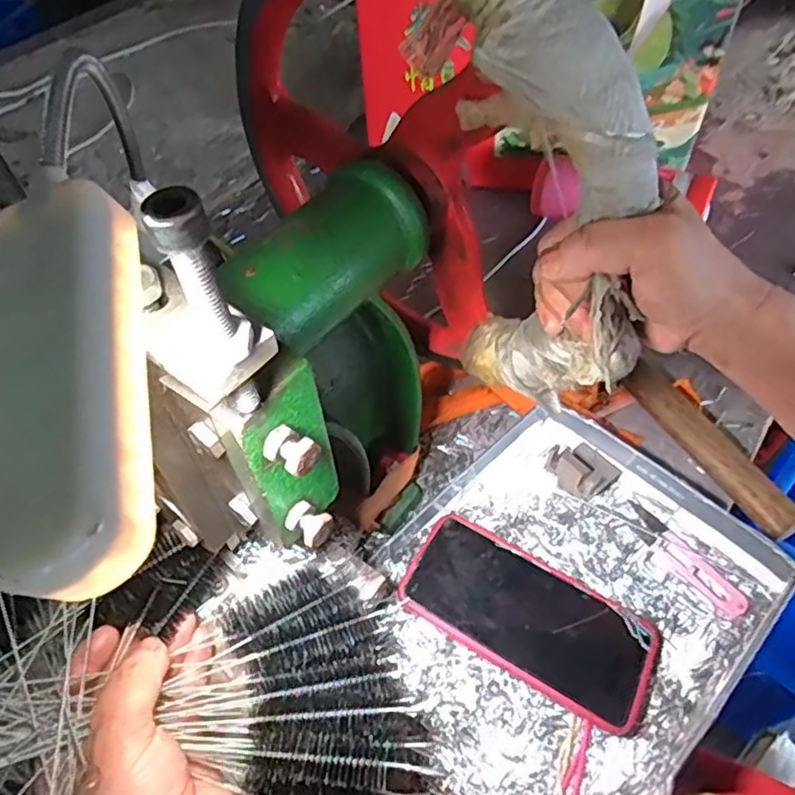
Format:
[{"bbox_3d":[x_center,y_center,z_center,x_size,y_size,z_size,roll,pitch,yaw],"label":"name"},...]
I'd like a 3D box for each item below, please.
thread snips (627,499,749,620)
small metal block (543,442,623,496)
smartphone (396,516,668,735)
[{"bbox_3d":[0.204,0.115,0.452,0.027,0.005,0.098,-30,56,-19],"label":"thread snips"},{"bbox_3d":[0.144,0.052,0.488,0.046,0.031,0.040,-29,56,-18],"label":"small metal block"},{"bbox_3d":[0.086,0.140,0.412,0.161,0.007,0.079,27,54,12],"label":"smartphone"}]

